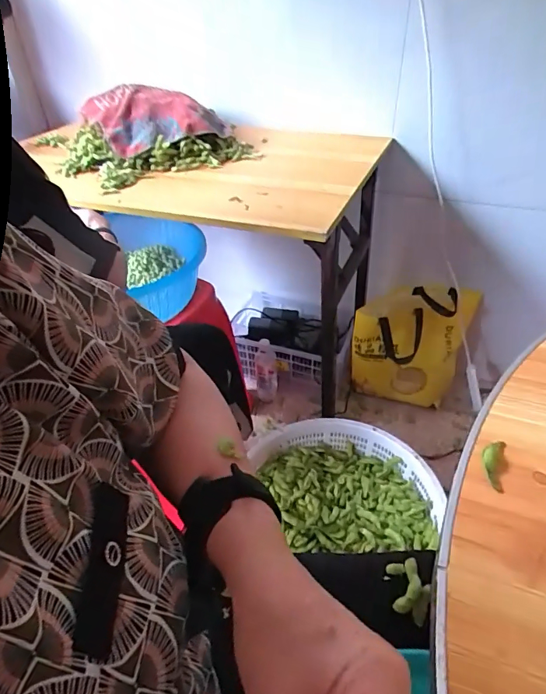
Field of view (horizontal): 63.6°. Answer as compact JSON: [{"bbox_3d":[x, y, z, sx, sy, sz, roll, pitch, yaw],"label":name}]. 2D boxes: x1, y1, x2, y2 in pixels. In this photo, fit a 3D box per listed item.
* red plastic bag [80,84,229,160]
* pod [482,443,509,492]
[{"bbox_3d":[-0.264,-0.523,0.998,0.307,0.096,0.177,-12,40,-11],"label":"red plastic bag"},{"bbox_3d":[0.189,0.097,0.374,0.021,0.009,0.052,17,43,22],"label":"pod"}]

